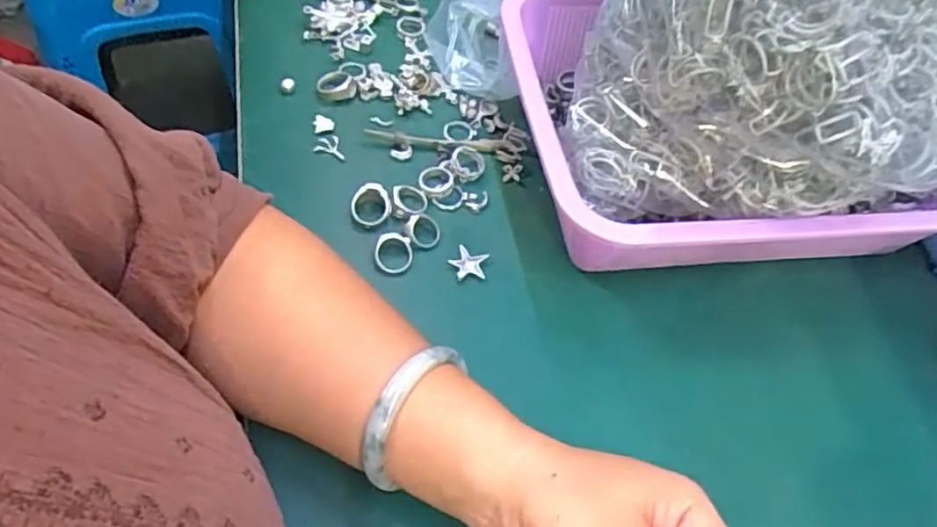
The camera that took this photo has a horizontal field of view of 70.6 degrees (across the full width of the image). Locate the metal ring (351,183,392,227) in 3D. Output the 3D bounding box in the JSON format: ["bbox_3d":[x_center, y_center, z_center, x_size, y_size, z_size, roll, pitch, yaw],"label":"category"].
[{"bbox_3d":[-0.062,-0.038,0.423,0.024,0.014,0.027,15,56,2],"label":"metal ring"}]

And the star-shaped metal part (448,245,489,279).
[{"bbox_3d":[0.000,-0.001,0.416,0.023,0.006,0.022,8,56,-4],"label":"star-shaped metal part"}]

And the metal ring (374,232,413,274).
[{"bbox_3d":[-0.046,-0.006,0.409,0.024,0.004,0.026,3,74,-12],"label":"metal ring"}]

